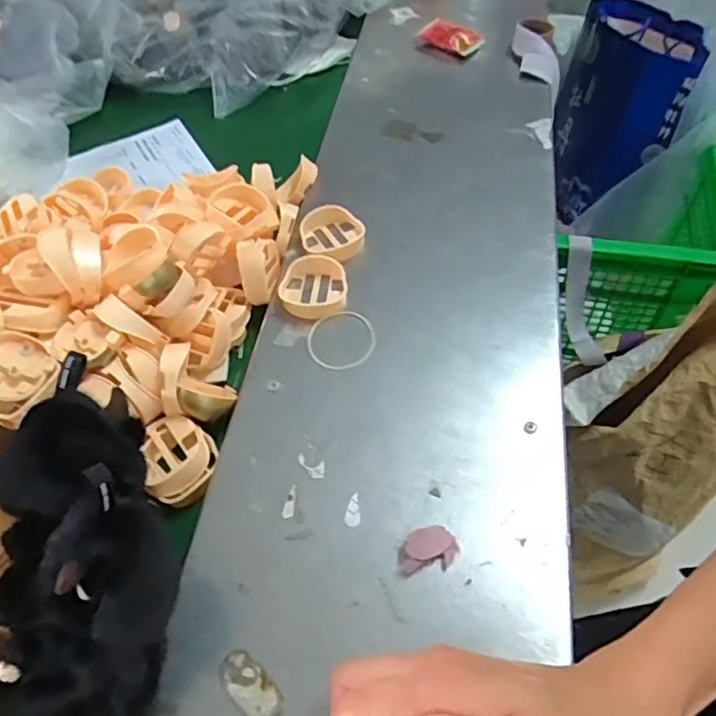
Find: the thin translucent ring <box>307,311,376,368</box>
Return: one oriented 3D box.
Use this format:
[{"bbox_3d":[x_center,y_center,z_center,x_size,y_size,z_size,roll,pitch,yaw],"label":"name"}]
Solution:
[{"bbox_3d":[-0.013,-0.016,0.474,0.056,0.006,0.053,-18,55,-8],"label":"thin translucent ring"}]

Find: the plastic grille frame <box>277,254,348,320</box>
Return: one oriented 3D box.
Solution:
[{"bbox_3d":[-0.038,-0.059,0.495,0.056,0.020,0.054,-9,54,-2],"label":"plastic grille frame"}]

